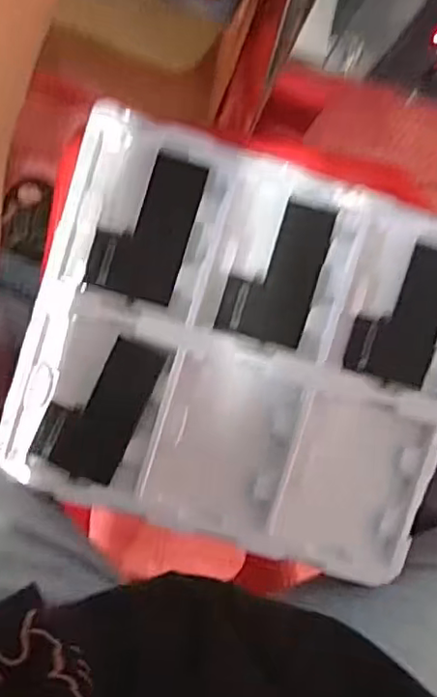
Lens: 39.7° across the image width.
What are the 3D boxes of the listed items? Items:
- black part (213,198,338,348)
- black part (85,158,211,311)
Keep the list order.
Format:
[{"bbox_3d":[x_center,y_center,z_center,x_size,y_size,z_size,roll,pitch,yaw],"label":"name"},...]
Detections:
[{"bbox_3d":[0.043,-0.058,0.451,0.065,0.004,0.105,16,93,-6],"label":"black part"},{"bbox_3d":[-0.051,-0.088,0.440,0.064,0.004,0.103,17,92,-6],"label":"black part"}]

